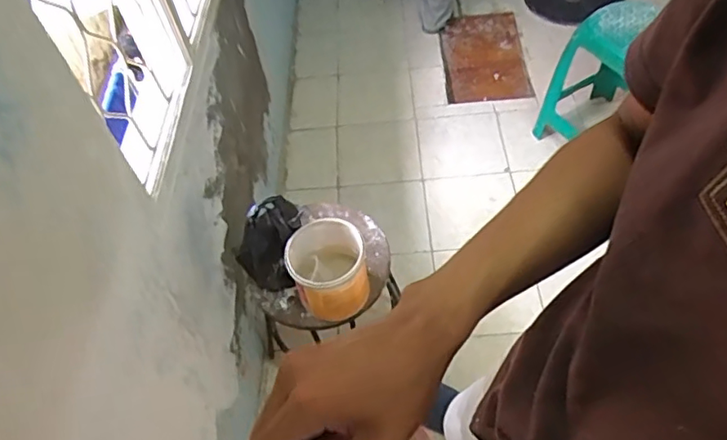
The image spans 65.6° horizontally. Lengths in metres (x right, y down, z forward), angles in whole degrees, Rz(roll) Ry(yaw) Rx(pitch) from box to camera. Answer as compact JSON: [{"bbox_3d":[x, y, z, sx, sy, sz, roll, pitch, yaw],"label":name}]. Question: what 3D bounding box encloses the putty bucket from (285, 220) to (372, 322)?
[{"bbox_3d":[-0.072,0.104,1.164,0.153,0.130,0.165,-4,53,5],"label":"putty bucket"}]

